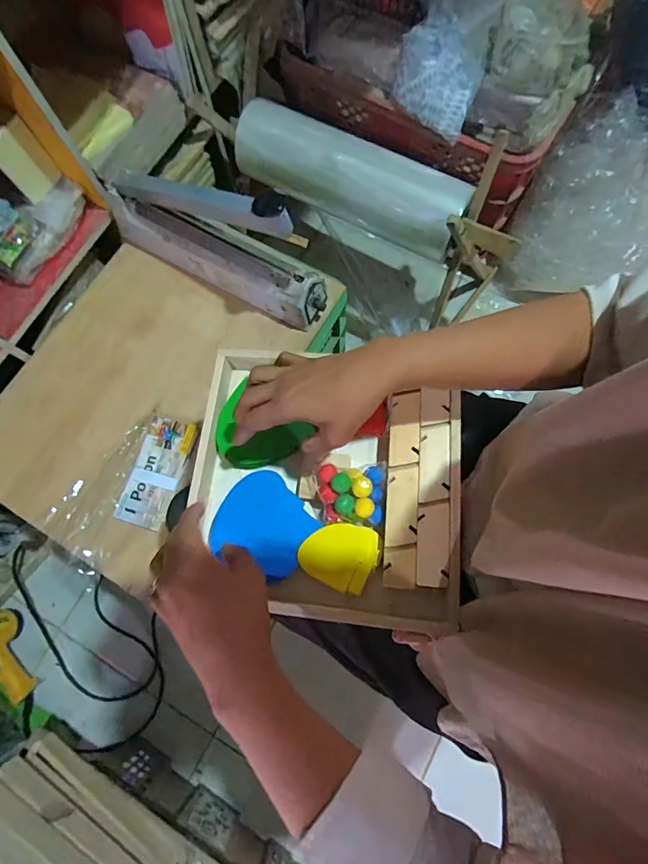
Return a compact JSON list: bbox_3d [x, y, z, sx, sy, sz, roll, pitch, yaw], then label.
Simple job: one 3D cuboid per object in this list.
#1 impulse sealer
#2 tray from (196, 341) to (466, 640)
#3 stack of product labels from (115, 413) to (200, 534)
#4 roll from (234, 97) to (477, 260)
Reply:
[{"bbox_3d":[-0.186,-0.304,0.638,0.383,0.192,0.072,26,79,8],"label":"impulse sealer"},{"bbox_3d":[-0.002,0.047,0.433,0.274,0.067,0.257,7,77,4],"label":"tray"},{"bbox_3d":[-0.262,0.061,0.649,0.078,0.012,0.169,15,78,5],"label":"stack of product labels"},{"bbox_3d":[0.042,-0.499,0.811,0.479,0.099,0.112,28,79,8],"label":"roll"}]

